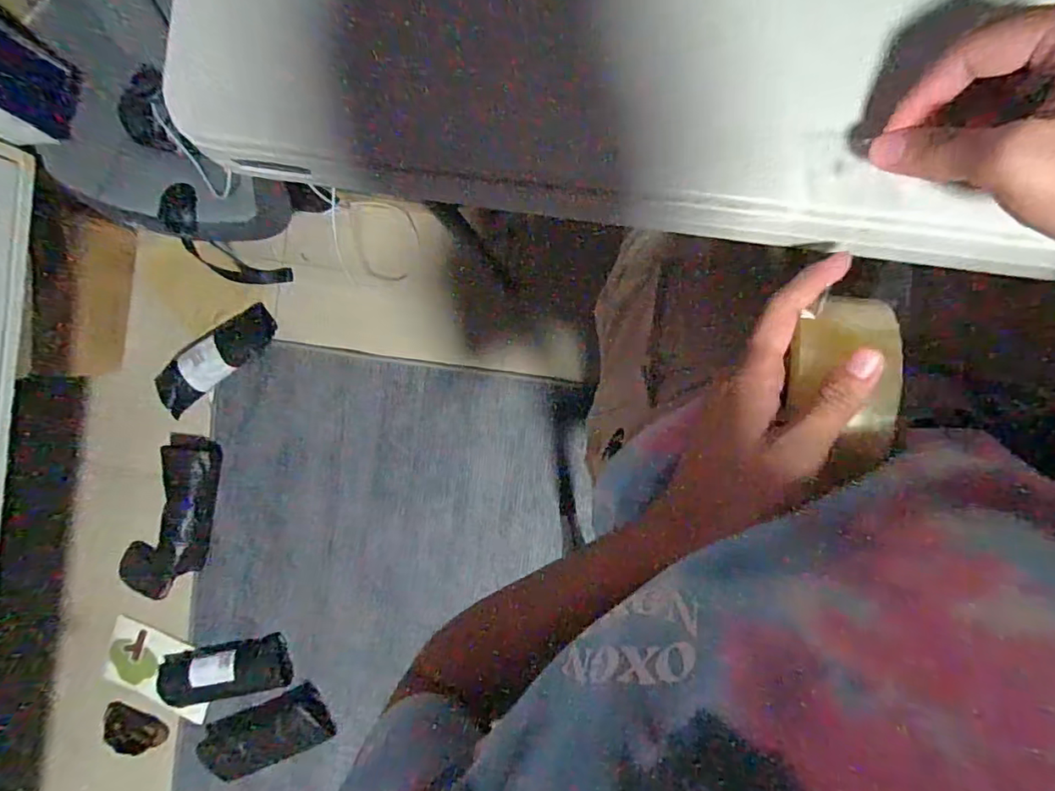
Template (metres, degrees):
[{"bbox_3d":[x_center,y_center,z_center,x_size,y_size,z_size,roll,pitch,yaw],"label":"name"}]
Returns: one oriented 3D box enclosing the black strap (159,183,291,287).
[{"bbox_3d":[-0.596,-0.292,1.037,0.114,0.265,0.061,-32,57,7],"label":"black strap"}]

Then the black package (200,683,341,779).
[{"bbox_3d":[-0.551,0.708,1.102,0.293,0.040,0.119,-26,85,7],"label":"black package"}]

